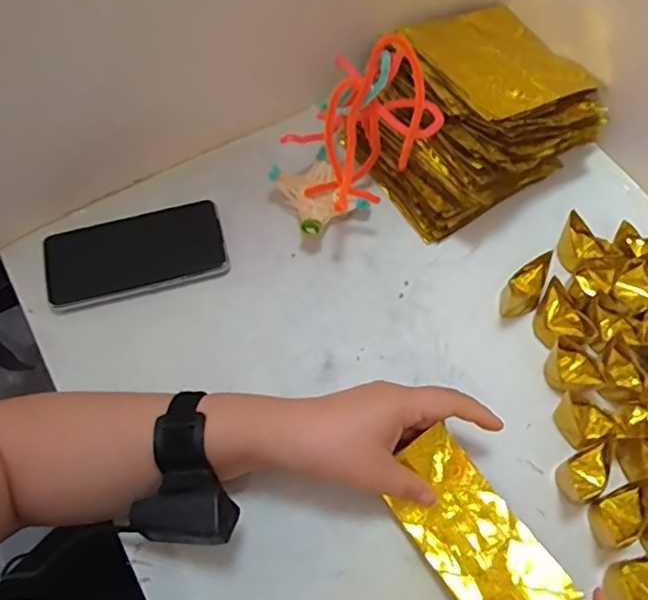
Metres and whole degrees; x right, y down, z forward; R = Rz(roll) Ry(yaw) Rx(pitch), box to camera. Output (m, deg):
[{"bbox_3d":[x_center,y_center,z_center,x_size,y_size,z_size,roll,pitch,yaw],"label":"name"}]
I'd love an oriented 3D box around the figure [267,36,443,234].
[{"bbox_3d":[0.023,-0.143,0.530,0.158,0.120,0.104,-42,72,-17],"label":"figure"}]

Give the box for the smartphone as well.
[{"bbox_3d":[-0.169,-0.044,0.535,0.154,0.012,0.076,-14,73,-7],"label":"smartphone"}]

